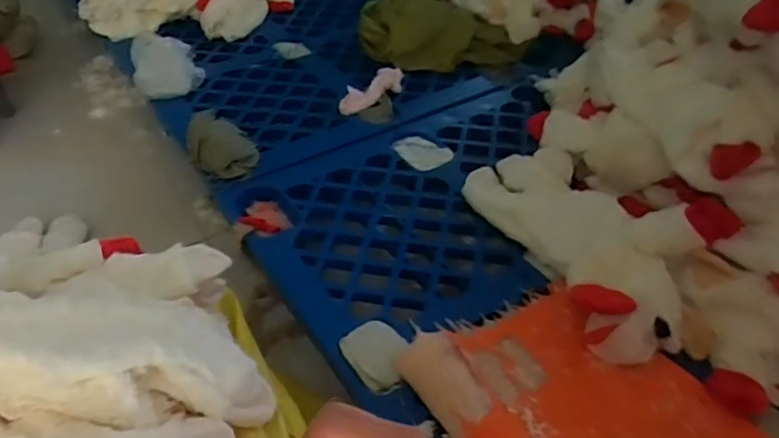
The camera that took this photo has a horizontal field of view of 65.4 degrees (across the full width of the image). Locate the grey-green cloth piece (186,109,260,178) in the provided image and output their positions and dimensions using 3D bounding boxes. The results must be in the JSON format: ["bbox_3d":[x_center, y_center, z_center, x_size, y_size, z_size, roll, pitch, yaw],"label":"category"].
[{"bbox_3d":[-0.400,-0.184,1.440,0.152,0.098,0.174,-14,42,-14],"label":"grey-green cloth piece"}]

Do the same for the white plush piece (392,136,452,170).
[{"bbox_3d":[0.083,-0.165,1.524,0.161,0.036,0.085,13,43,16],"label":"white plush piece"}]

